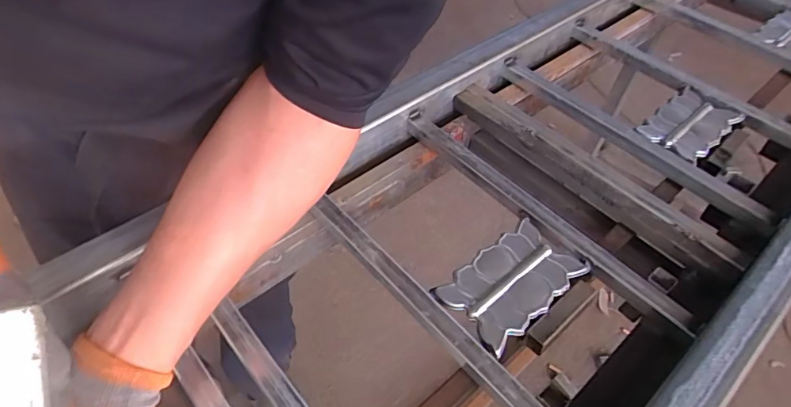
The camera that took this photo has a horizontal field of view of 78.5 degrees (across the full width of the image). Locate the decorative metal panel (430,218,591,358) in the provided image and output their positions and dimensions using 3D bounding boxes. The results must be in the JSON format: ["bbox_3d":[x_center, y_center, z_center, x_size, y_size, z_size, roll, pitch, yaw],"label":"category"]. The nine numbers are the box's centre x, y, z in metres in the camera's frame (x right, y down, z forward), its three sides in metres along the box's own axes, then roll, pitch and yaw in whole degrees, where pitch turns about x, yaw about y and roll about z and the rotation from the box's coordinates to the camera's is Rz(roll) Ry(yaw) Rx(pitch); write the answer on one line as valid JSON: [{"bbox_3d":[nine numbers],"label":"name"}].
[{"bbox_3d":[0.109,0.069,0.447,0.138,0.015,0.077,-32,59,-27],"label":"decorative metal panel"}]

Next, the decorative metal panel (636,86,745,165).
[{"bbox_3d":[0.355,-0.100,0.583,0.117,0.013,0.076,-32,60,-28],"label":"decorative metal panel"}]

